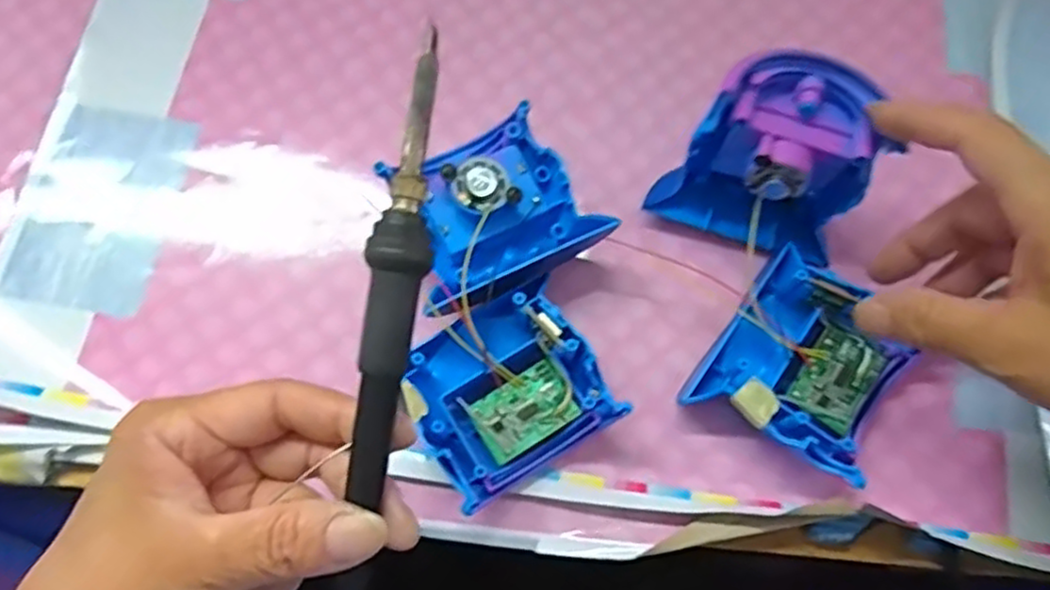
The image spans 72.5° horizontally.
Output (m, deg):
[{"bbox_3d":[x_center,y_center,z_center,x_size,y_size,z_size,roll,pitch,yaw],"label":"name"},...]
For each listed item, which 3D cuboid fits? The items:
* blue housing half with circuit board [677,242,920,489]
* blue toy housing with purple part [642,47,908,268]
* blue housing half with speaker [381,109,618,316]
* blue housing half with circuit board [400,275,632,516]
[{"bbox_3d":[0.127,0.032,0.325,0.074,0.028,0.085,36,75,10],"label":"blue housing half with circuit board"},{"bbox_3d":[0.115,-0.059,0.330,0.082,0.092,0.032,18,42,-4],"label":"blue toy housing with purple part"},{"bbox_3d":[-0.018,-0.039,0.347,0.092,0.042,0.084,-30,75,-10],"label":"blue housing half with speaker"},{"bbox_3d":[-0.013,0.039,0.324,0.082,0.034,0.086,-30,75,-10],"label":"blue housing half with circuit board"}]

